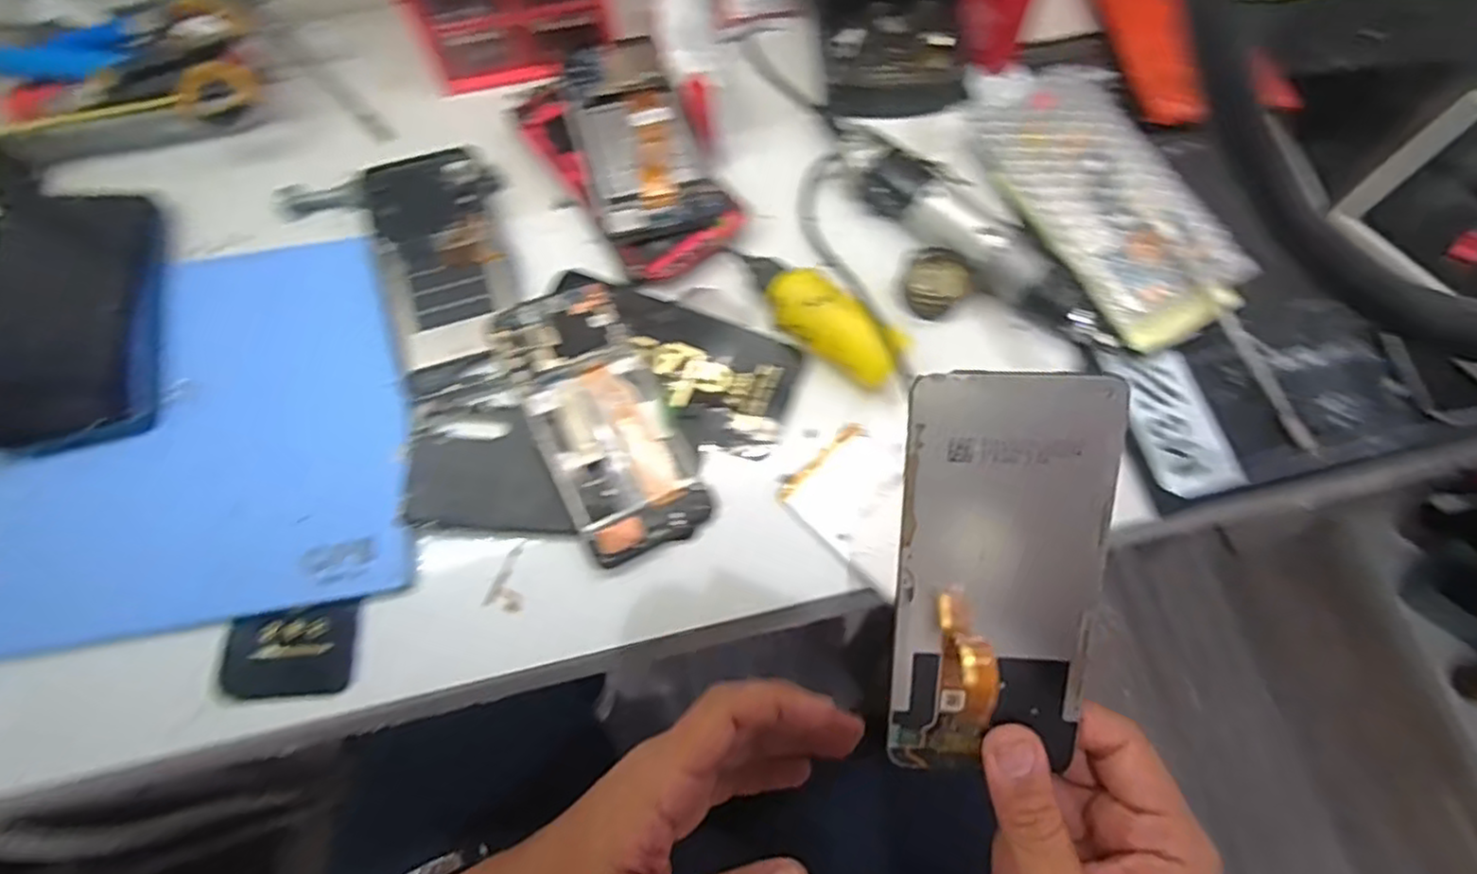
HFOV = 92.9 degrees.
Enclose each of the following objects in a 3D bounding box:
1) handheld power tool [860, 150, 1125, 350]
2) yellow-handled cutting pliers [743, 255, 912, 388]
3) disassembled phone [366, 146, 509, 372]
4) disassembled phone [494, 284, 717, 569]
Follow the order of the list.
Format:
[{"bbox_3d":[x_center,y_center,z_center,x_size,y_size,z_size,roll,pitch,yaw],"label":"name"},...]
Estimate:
[{"bbox_3d":[0.147,-0.111,0.414,0.173,0.028,0.035,39,75,13],"label":"handheld power tool"},{"bbox_3d":[0.046,-0.066,0.398,0.103,0.034,0.031,40,75,13],"label":"yellow-handled cutting pliers"},{"bbox_3d":[-0.181,-0.111,0.423,0.072,0.018,0.140,-10,69,-8],"label":"disassembled phone"},{"bbox_3d":[-0.076,-0.012,0.387,0.069,0.014,0.157,-25,72,-9],"label":"disassembled phone"}]

